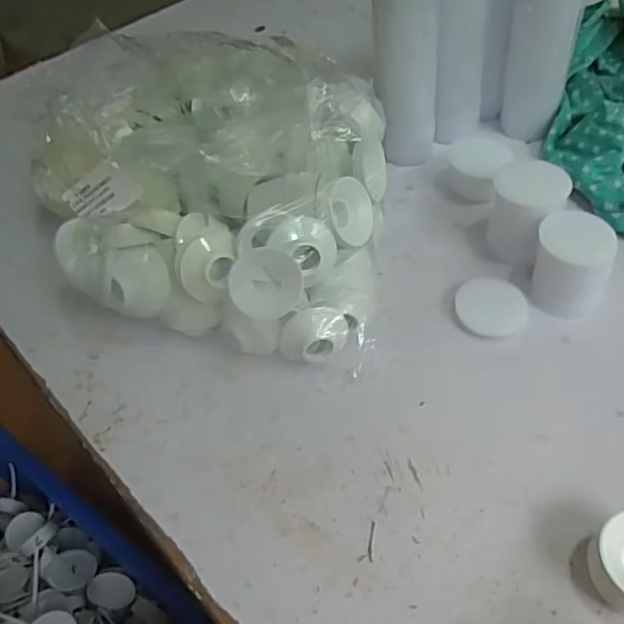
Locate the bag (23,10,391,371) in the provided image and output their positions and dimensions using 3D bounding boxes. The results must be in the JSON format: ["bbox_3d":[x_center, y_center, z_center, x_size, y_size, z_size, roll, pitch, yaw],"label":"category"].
[{"bbox_3d":[-0.093,-0.120,0.525,0.322,0.165,0.269,7,53,11],"label":"bag"}]

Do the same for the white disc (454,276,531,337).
[{"bbox_3d":[0.155,-0.005,0.509,0.058,0.009,0.055,-3,52,3],"label":"white disc"}]

